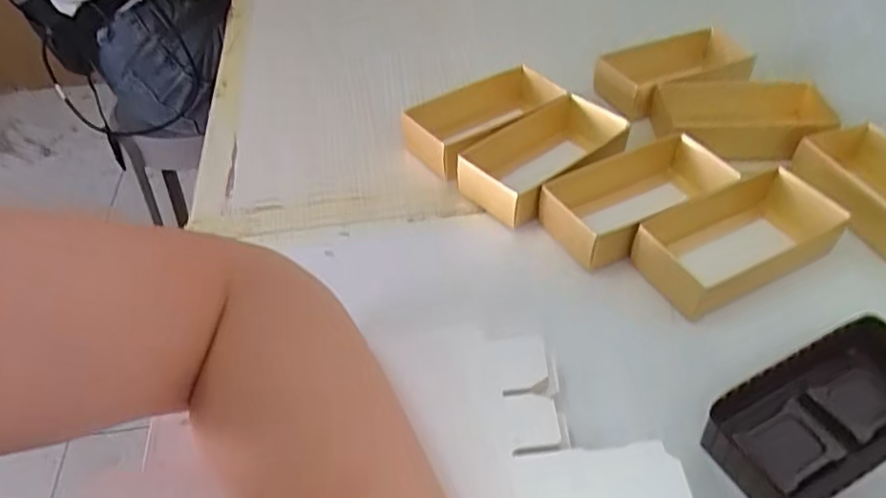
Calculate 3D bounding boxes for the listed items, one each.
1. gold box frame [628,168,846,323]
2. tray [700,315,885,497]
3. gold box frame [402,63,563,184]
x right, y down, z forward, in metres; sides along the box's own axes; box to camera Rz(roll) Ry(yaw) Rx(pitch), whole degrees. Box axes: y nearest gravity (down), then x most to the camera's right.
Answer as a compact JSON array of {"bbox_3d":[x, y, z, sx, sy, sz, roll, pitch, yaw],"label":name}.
[{"bbox_3d":[0.176,-0.006,0.375,0.119,0.032,0.060,-23,48,-18],"label":"gold box frame"},{"bbox_3d":[0.180,0.077,0.293,0.114,0.029,0.052,-21,47,-16],"label":"tray"},{"bbox_3d":[0.037,-0.097,0.476,0.135,0.038,0.070,-28,50,-23],"label":"gold box frame"}]

